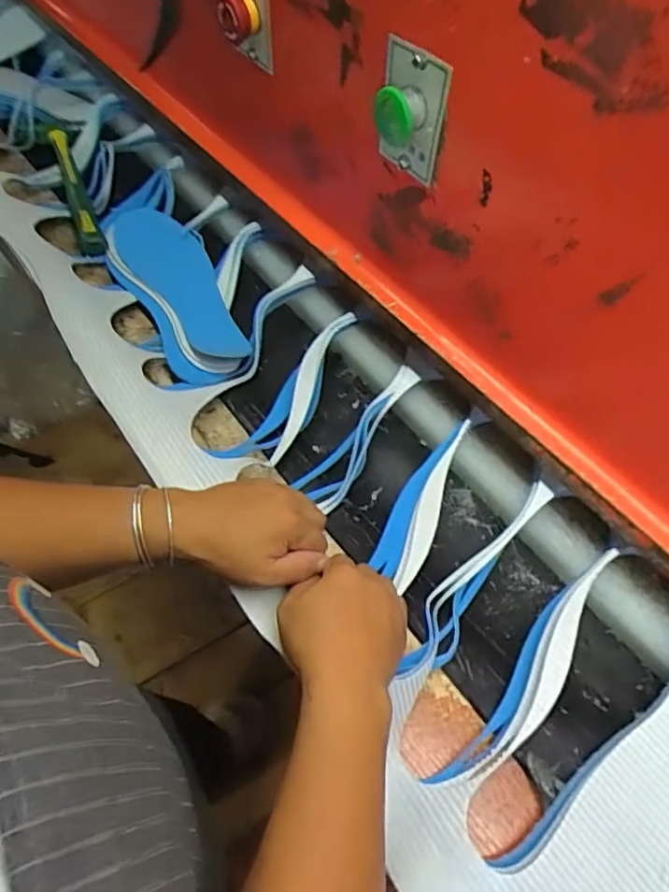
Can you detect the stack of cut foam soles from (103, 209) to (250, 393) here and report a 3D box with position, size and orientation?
[{"bbox_3d":[-0.183,-0.179,0.661,0.107,0.049,0.272,-22,60,-14],"label":"stack of cut foam soles"}]

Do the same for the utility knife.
[{"bbox_3d":[-0.323,-0.316,0.720,0.028,0.032,0.234,-21,59,-14],"label":"utility knife"}]

